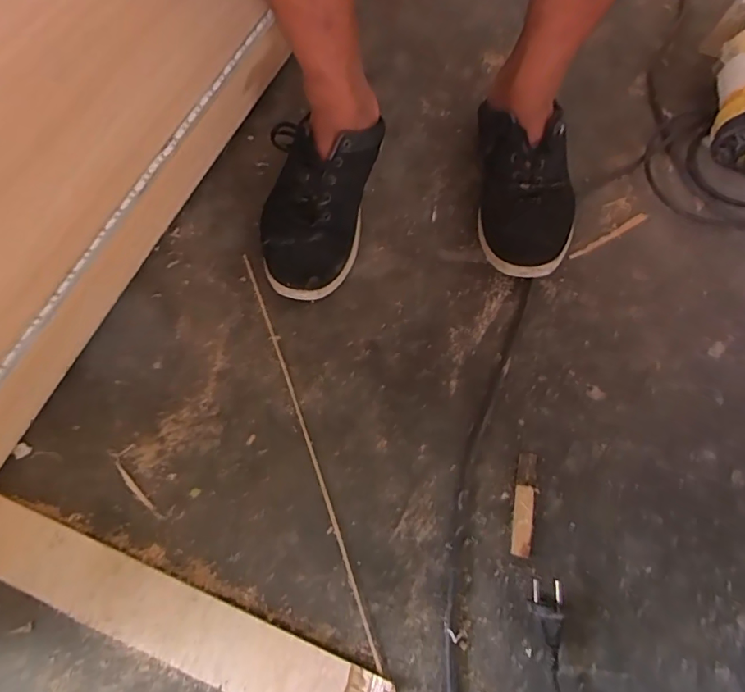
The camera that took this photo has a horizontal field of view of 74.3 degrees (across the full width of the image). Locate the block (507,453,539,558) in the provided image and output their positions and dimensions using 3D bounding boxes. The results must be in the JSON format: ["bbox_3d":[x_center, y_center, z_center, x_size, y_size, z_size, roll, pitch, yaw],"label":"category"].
[{"bbox_3d":[0.139,0.162,0.459,0.015,0.010,0.062,12,70,3],"label":"block"}]

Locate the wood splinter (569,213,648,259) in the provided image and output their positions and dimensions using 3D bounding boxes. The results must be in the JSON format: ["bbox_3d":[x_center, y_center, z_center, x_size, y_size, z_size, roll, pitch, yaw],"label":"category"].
[{"bbox_3d":[0.278,-0.130,0.582,0.114,0.009,0.009,-28,73,-11],"label":"wood splinter"}]

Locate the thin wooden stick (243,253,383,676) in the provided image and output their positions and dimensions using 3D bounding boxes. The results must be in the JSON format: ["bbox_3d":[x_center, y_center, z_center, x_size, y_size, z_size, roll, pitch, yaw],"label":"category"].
[{"bbox_3d":[-0.066,0.088,0.482,0.010,0.004,0.415,-19,71,-8],"label":"thin wooden stick"}]

